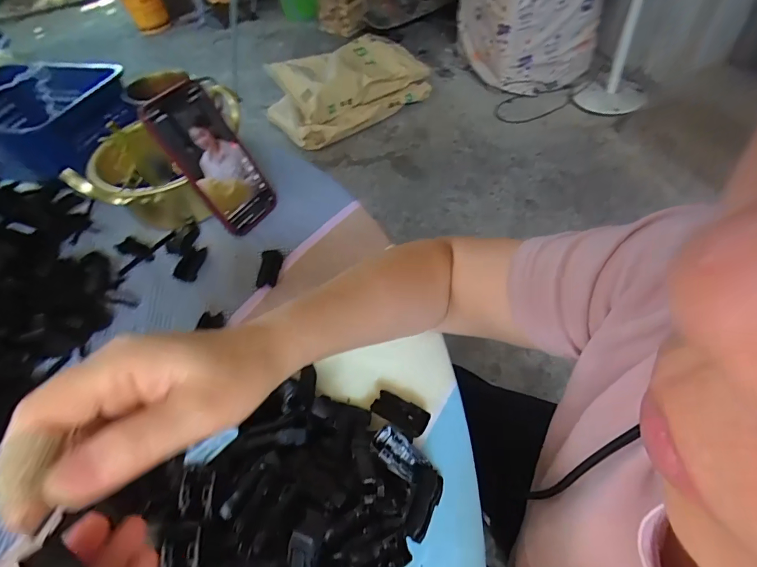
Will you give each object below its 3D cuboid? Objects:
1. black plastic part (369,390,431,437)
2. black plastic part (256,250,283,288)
[{"bbox_3d":[0.018,0.105,0.335,0.046,0.013,0.021,27,58,24],"label":"black plastic part"},{"bbox_3d":[-0.118,-0.016,0.442,0.024,0.012,0.045,2,51,6],"label":"black plastic part"}]

